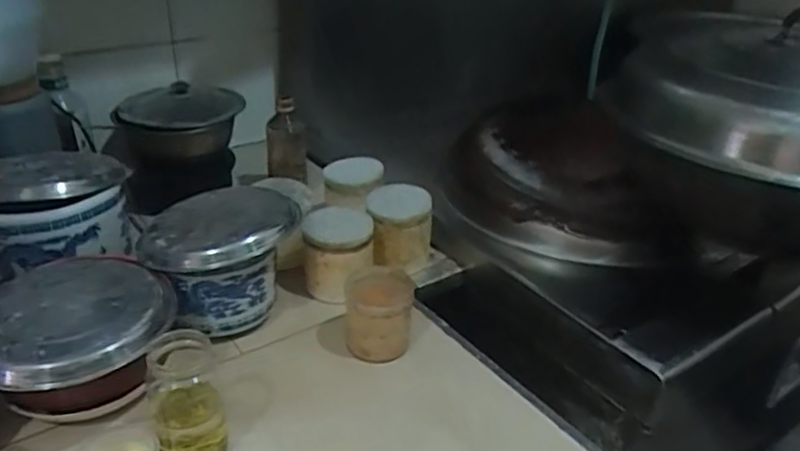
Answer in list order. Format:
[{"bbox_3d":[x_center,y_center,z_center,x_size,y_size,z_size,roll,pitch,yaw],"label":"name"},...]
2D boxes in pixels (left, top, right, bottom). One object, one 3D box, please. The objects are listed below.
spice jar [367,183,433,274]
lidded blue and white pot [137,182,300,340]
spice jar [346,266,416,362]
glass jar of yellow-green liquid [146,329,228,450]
[{"bbox_3d":[0.000,0.008,0.979,0.094,0.115,0.080,3,30,2],"label":"spice jar"},{"bbox_3d":[-0.225,0.042,0.838,0.184,0.136,0.175,1,30,-3],"label":"lidded blue and white pot"},{"bbox_3d":[-0.025,0.115,0.817,0.082,0.097,0.086,2,30,-1],"label":"spice jar"},{"bbox_3d":[-0.213,0.179,0.641,0.068,0.140,0.062,2,30,-1],"label":"glass jar of yellow-green liquid"}]

